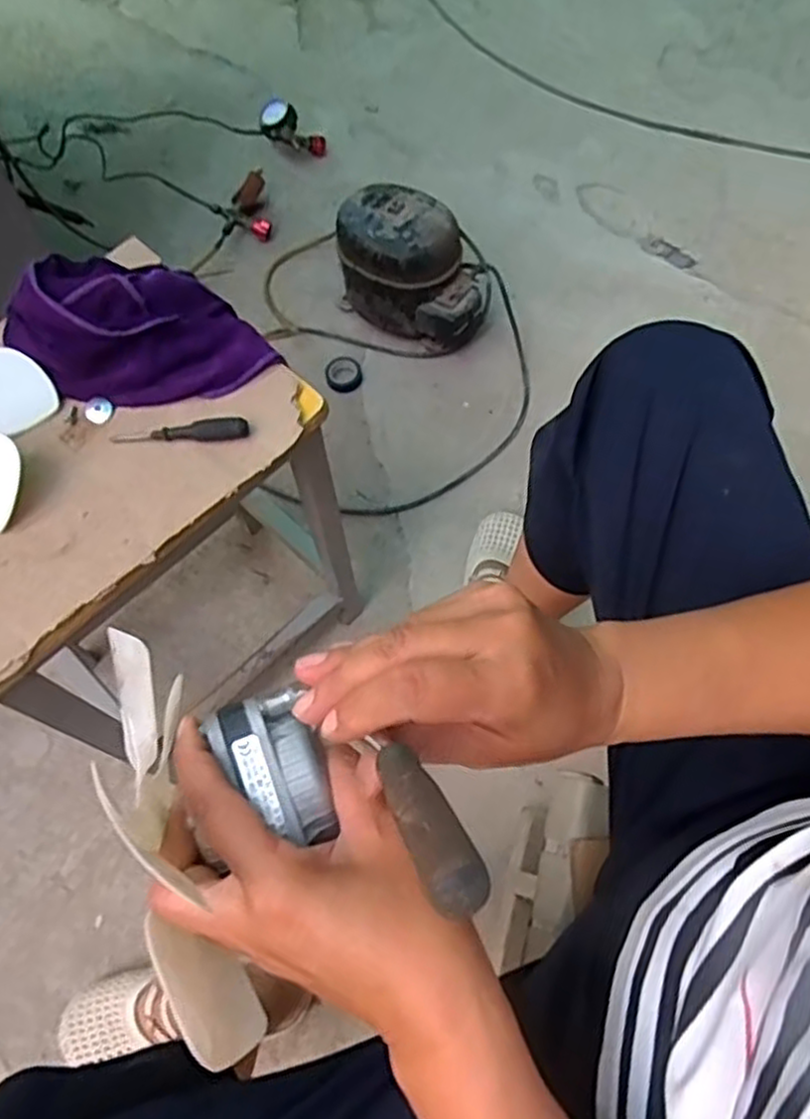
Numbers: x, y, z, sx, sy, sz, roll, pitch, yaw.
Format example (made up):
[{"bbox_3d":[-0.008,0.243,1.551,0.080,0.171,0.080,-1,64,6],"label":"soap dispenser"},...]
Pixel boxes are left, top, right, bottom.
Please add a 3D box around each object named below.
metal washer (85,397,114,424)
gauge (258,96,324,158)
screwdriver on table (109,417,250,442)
[{"bbox_3d":[-0.240,-0.118,0.573,0.021,0.004,0.023,-13,74,-13],"label":"metal washer"},{"bbox_3d":[-0.198,-0.758,1.292,0.126,0.049,0.067,29,68,-17],"label":"gauge"},{"bbox_3d":[-0.169,-0.095,0.548,0.104,0.011,0.017,-2,67,1],"label":"screwdriver on table"}]

